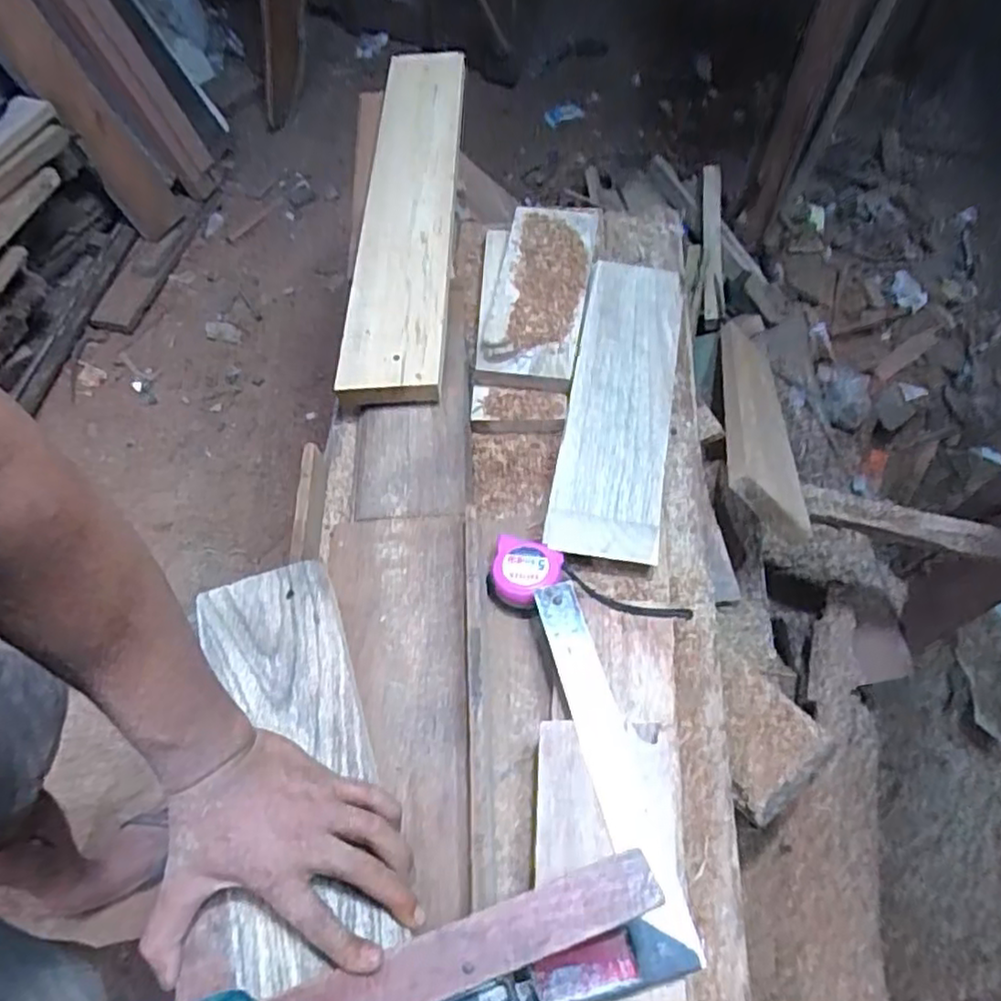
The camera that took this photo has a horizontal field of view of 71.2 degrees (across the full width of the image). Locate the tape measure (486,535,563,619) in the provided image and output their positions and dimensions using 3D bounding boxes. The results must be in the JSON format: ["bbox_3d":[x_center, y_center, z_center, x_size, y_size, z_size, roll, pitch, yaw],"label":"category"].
[{"bbox_3d":[0.021,0.074,0.668,0.064,0.033,0.066,1,63,-2],"label":"tape measure"}]

